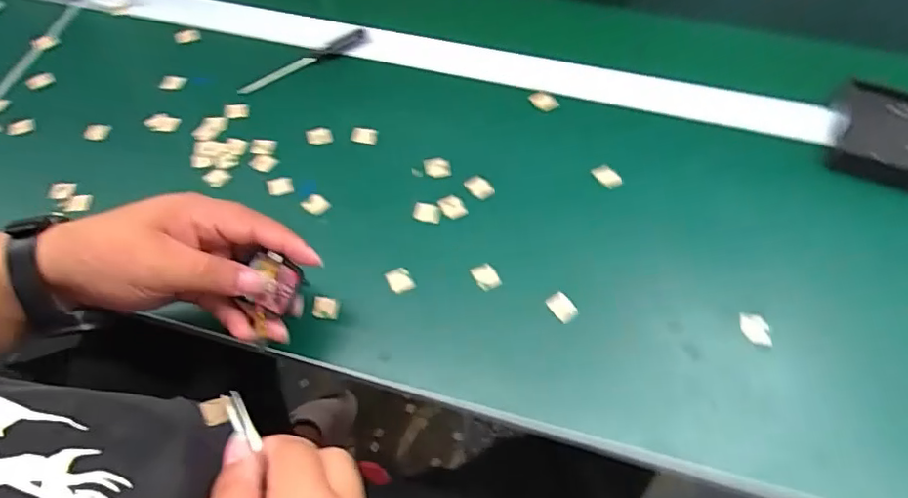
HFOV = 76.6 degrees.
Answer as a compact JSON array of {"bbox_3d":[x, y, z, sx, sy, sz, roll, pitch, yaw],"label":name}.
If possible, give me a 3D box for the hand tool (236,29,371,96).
[{"bbox_3d":[-0.142,-0.180,0.553,0.136,0.010,0.019,-31,64,-13],"label":"hand tool"}]

